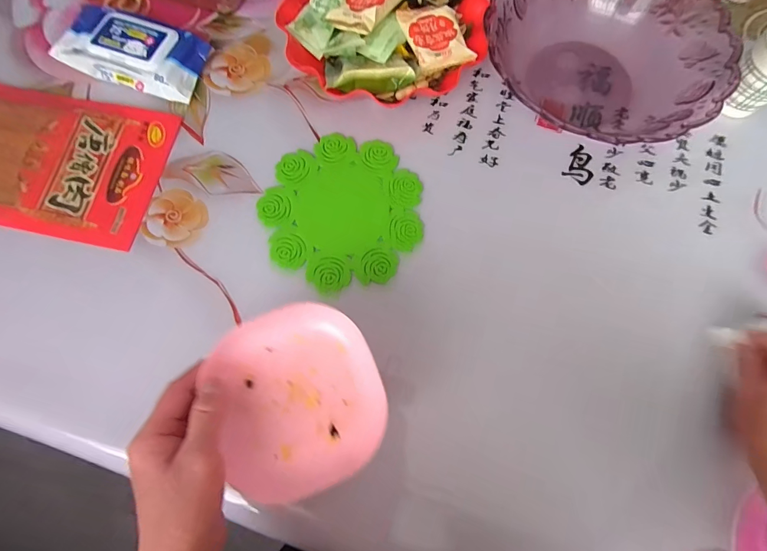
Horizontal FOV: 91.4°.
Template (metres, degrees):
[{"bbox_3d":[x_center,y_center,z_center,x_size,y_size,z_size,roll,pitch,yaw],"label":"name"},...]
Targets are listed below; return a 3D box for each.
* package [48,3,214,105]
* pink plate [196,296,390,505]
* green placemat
[{"bbox_3d":[-0.296,-0.265,0.444,0.173,0.037,0.092,20,74,5],"label":"package"},{"bbox_3d":[-0.066,0.092,0.285,0.122,0.028,0.131,-23,70,-10],"label":"pink plate"},{"bbox_3d":[-0.043,-0.072,0.398,0.162,0.010,0.169,0,75,0],"label":"green placemat"}]

